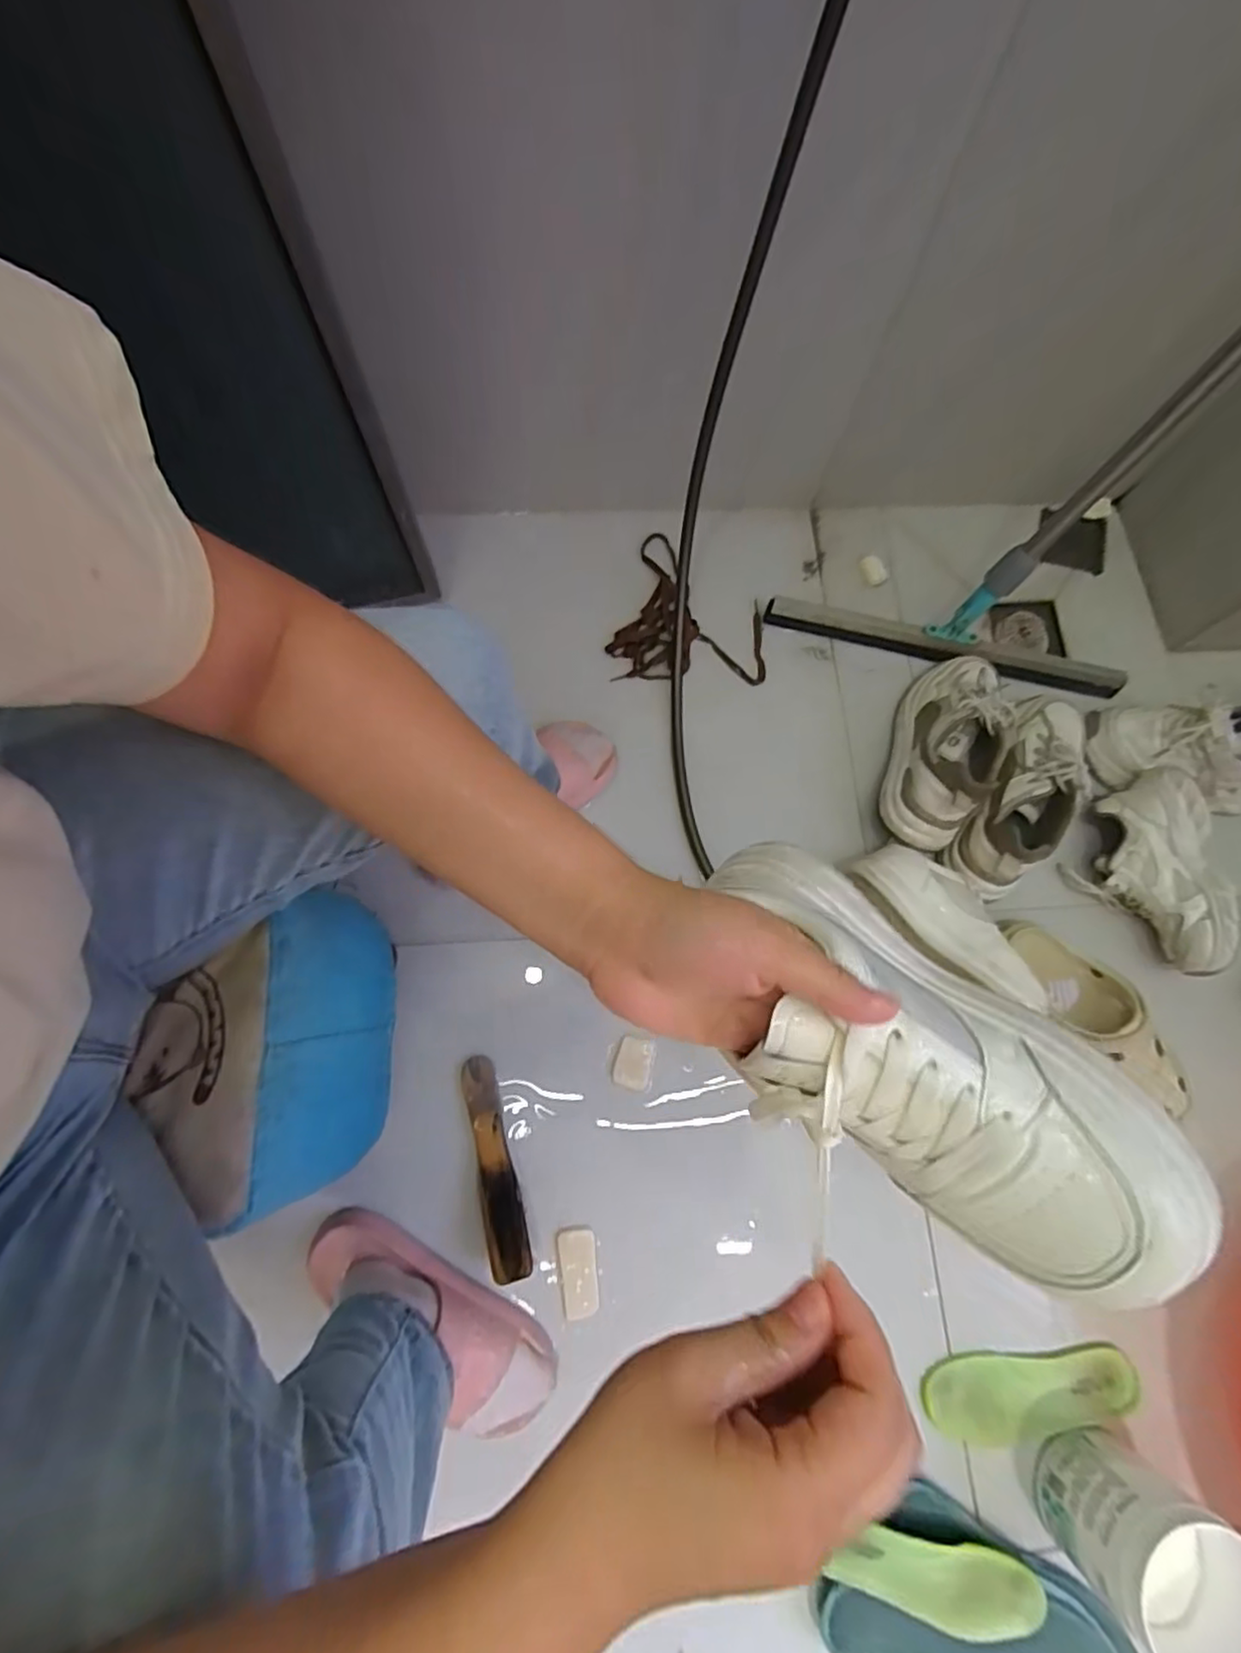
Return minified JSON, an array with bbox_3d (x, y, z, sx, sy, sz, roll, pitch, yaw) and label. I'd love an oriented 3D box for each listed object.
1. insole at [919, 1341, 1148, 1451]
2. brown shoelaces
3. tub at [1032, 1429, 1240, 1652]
[{"bbox_3d":[0.407,0.561,0.652,0.223,0.023,0.075,-5,75,-3],"label":"insole"},{"bbox_3d":[0.090,-0.300,0.881,0.202,0.041,0.215,1,75,-1],"label":"brown shoelaces"},{"bbox_3d":[0.458,0.627,0.576,0.117,0.127,0.113,43,78,9],"label":"tub"}]

